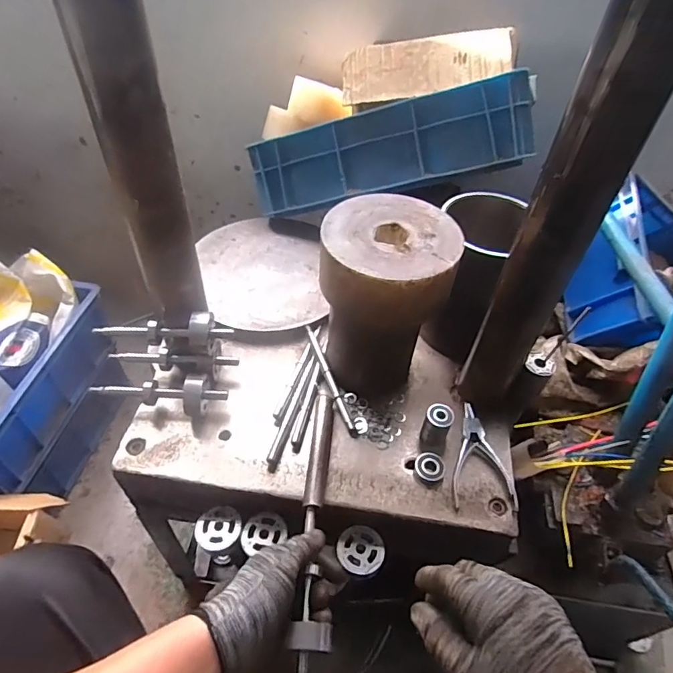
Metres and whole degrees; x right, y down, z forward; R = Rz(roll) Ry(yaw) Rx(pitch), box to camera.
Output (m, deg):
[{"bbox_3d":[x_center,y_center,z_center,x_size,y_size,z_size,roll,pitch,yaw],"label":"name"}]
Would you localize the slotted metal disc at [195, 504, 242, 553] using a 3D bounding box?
[{"bbox_3d":[-0.136,0.219,0.549,0.053,0.007,0.048,33,54,23],"label":"slotted metal disc"}]

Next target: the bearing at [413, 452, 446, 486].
[{"bbox_3d":[0.109,0.152,0.556,0.036,0.012,0.039,2,48,-2],"label":"bearing"}]

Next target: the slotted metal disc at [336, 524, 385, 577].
[{"bbox_3d":[0.027,0.238,0.535,0.049,0.007,0.055,-22,53,-22],"label":"slotted metal disc"}]

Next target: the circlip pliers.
[{"bbox_3d":[0.164,0.140,0.567,0.068,0.014,0.130,1,48,-3],"label":"circlip pliers"}]

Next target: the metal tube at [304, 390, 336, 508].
[{"bbox_3d":[-0.019,0.125,0.561,0.023,0.016,0.153,5,48,1],"label":"metal tube"}]

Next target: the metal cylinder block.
[{"bbox_3d":[0.051,-0.034,0.575,0.143,0.218,0.142,3,48,-1],"label":"metal cylinder block"}]

